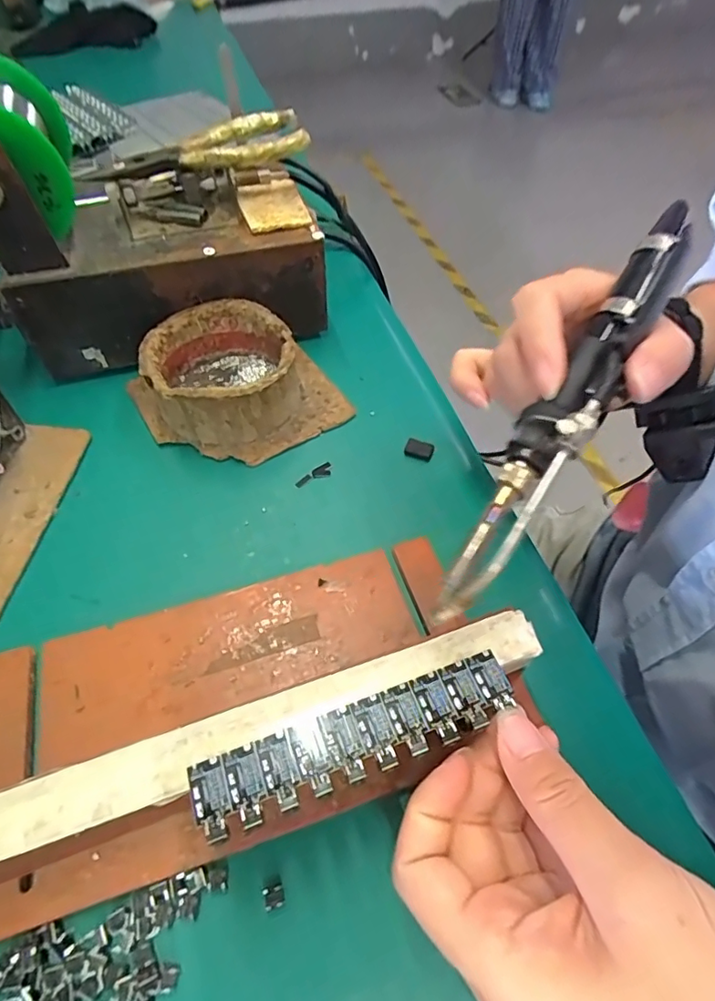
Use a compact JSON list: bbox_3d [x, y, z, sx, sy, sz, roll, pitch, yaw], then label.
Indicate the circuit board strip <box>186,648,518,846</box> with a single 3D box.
[{"bbox_3d":[0.001,0.077,0.173,0.107,0.004,0.023,-17,55,-13],"label":"circuit board strip"}]

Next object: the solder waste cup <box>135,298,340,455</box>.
[{"bbox_3d":[-0.078,-0.074,0.307,0.078,0.042,0.080,0,53,0],"label":"solder waste cup"}]

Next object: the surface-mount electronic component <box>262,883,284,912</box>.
[{"bbox_3d":[-0.028,0.133,0.177,0.007,0.004,0.006,-15,55,-11],"label":"surface-mount electronic component"}]

